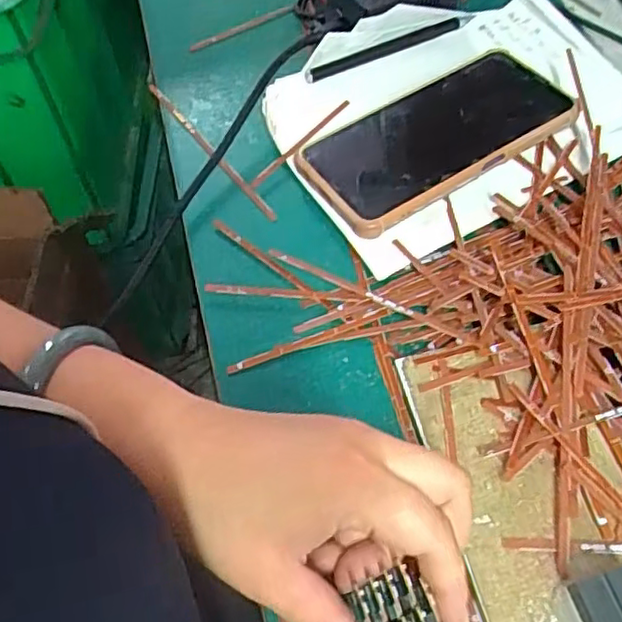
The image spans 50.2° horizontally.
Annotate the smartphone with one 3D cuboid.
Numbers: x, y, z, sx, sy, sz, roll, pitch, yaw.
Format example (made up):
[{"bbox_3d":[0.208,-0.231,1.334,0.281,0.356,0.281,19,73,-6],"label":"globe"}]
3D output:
[{"bbox_3d":[0.073,-0.104,0.393,0.157,0.016,0.075,-29,62,-16],"label":"smartphone"}]

